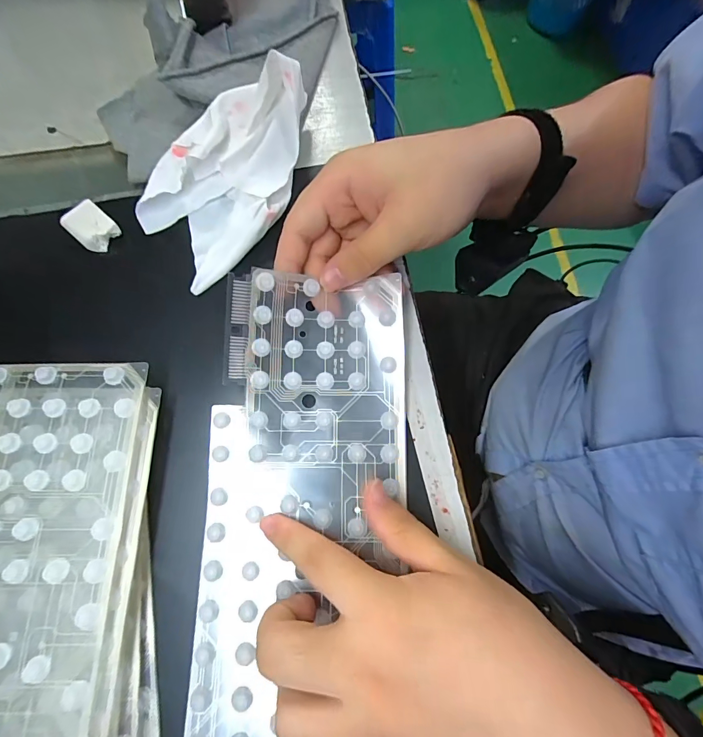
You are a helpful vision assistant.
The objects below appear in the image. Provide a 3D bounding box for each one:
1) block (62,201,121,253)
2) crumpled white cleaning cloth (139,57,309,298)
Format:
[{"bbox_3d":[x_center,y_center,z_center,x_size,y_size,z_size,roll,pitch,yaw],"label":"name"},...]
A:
[{"bbox_3d":[-0.176,-0.095,0.267,0.032,0.014,0.025,40,76,11],"label":"block"},{"bbox_3d":[-0.077,-0.134,0.264,0.089,0.023,0.142,44,92,6],"label":"crumpled white cleaning cloth"}]

